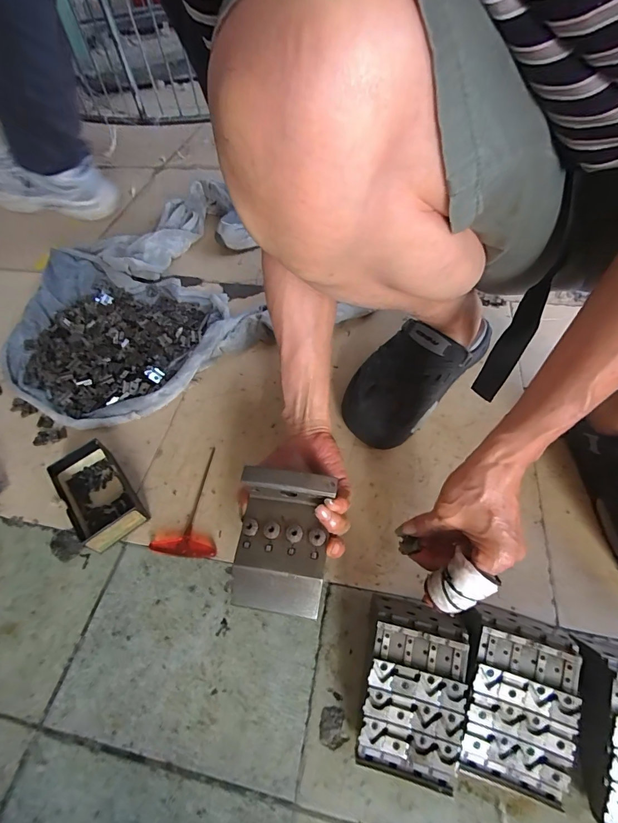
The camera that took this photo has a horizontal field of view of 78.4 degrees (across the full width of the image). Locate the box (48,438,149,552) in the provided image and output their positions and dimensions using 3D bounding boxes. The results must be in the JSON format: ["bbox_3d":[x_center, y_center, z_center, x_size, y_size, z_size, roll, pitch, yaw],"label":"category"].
[{"bbox_3d":[-0.268,0.106,0.483,0.072,0.043,0.130,-36,60,-19],"label":"box"}]

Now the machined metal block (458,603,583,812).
[{"bbox_3d":[0.183,0.247,0.329,0.086,0.063,0.129,13,57,13],"label":"machined metal block"}]

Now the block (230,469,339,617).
[{"bbox_3d":[-0.026,0.121,0.354,0.084,0.066,0.113,6,56,9],"label":"block"}]

